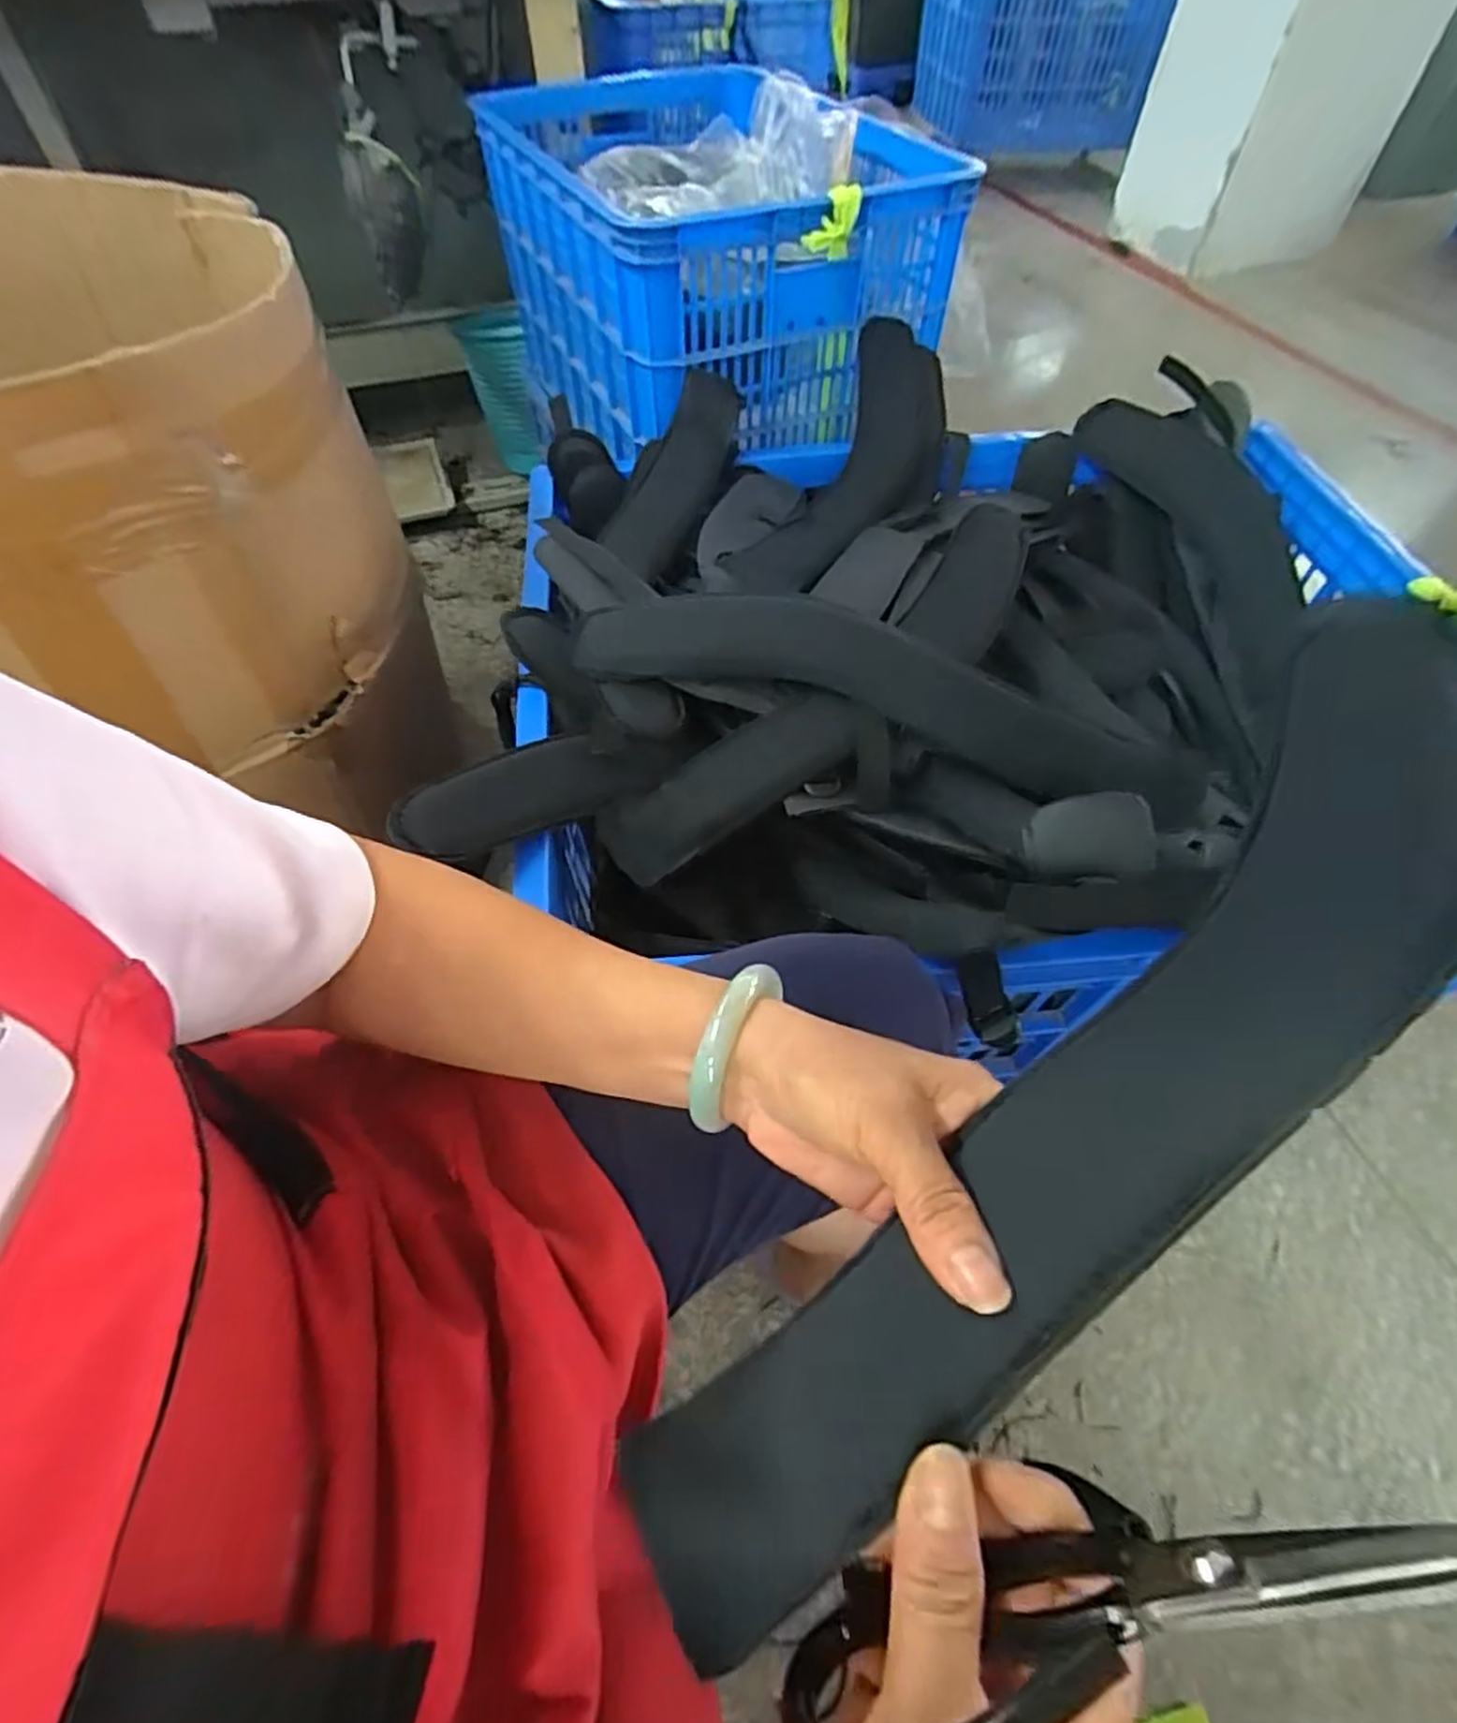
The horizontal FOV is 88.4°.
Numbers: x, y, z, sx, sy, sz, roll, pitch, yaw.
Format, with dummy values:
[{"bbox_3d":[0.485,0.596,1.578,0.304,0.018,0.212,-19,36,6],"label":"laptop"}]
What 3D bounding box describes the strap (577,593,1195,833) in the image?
[{"bbox_3d":[0.114,-0.132,0.570,0.467,0.047,0.106,15,57,10],"label":"strap"}]

